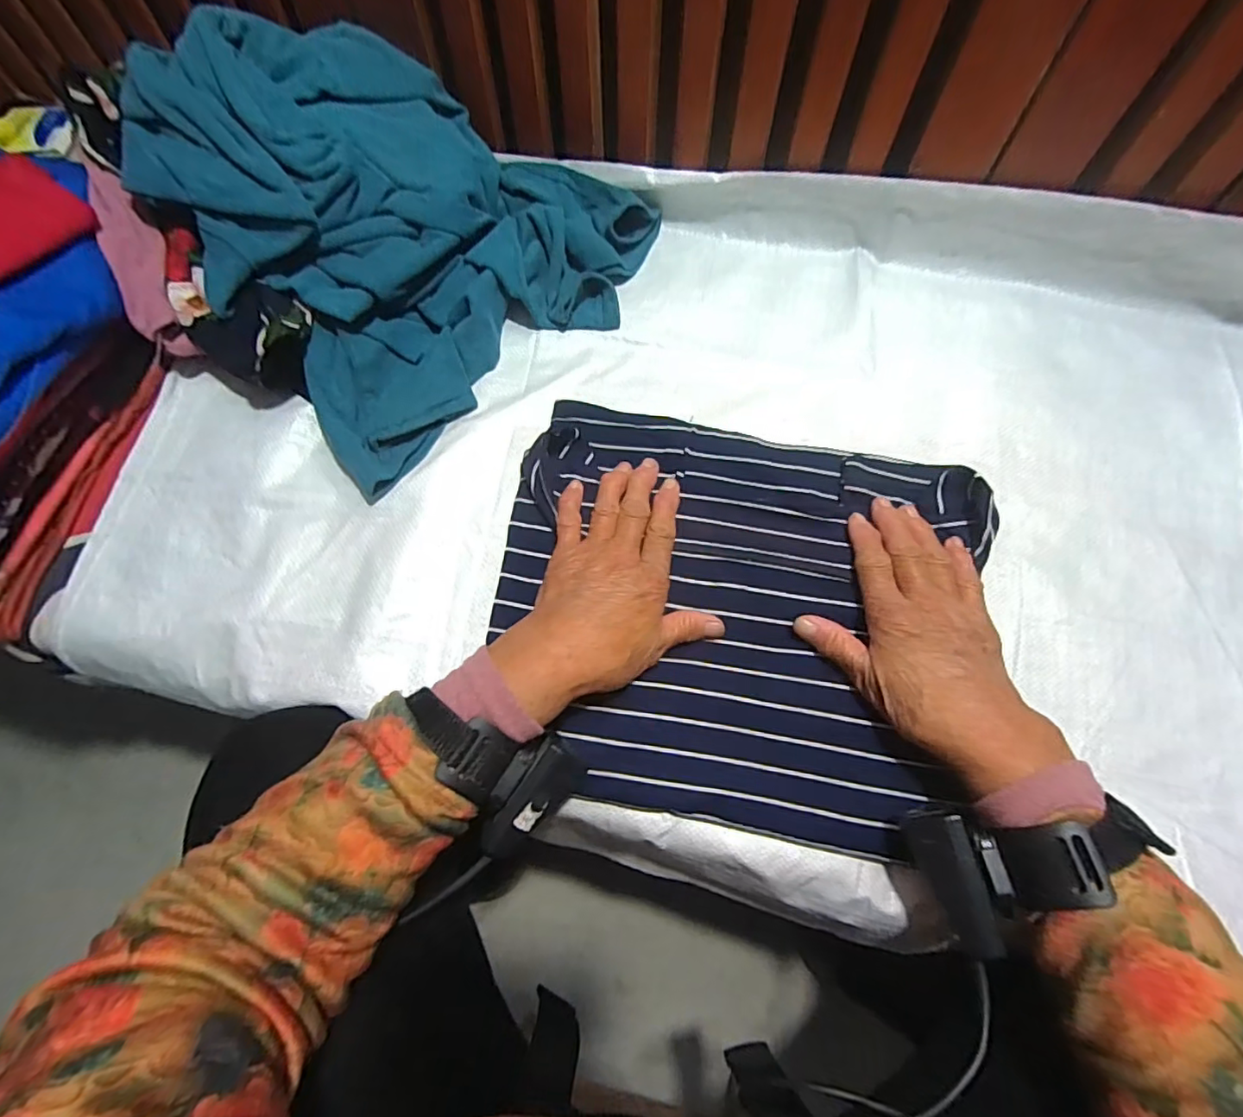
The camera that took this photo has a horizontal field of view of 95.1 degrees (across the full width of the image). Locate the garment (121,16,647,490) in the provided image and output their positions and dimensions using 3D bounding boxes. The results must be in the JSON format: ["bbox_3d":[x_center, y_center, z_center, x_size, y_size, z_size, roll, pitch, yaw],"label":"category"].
[{"bbox_3d":[-0.157,-0.264,0.426,0.325,0.129,0.279,-41,77,-10],"label":"garment"}]

